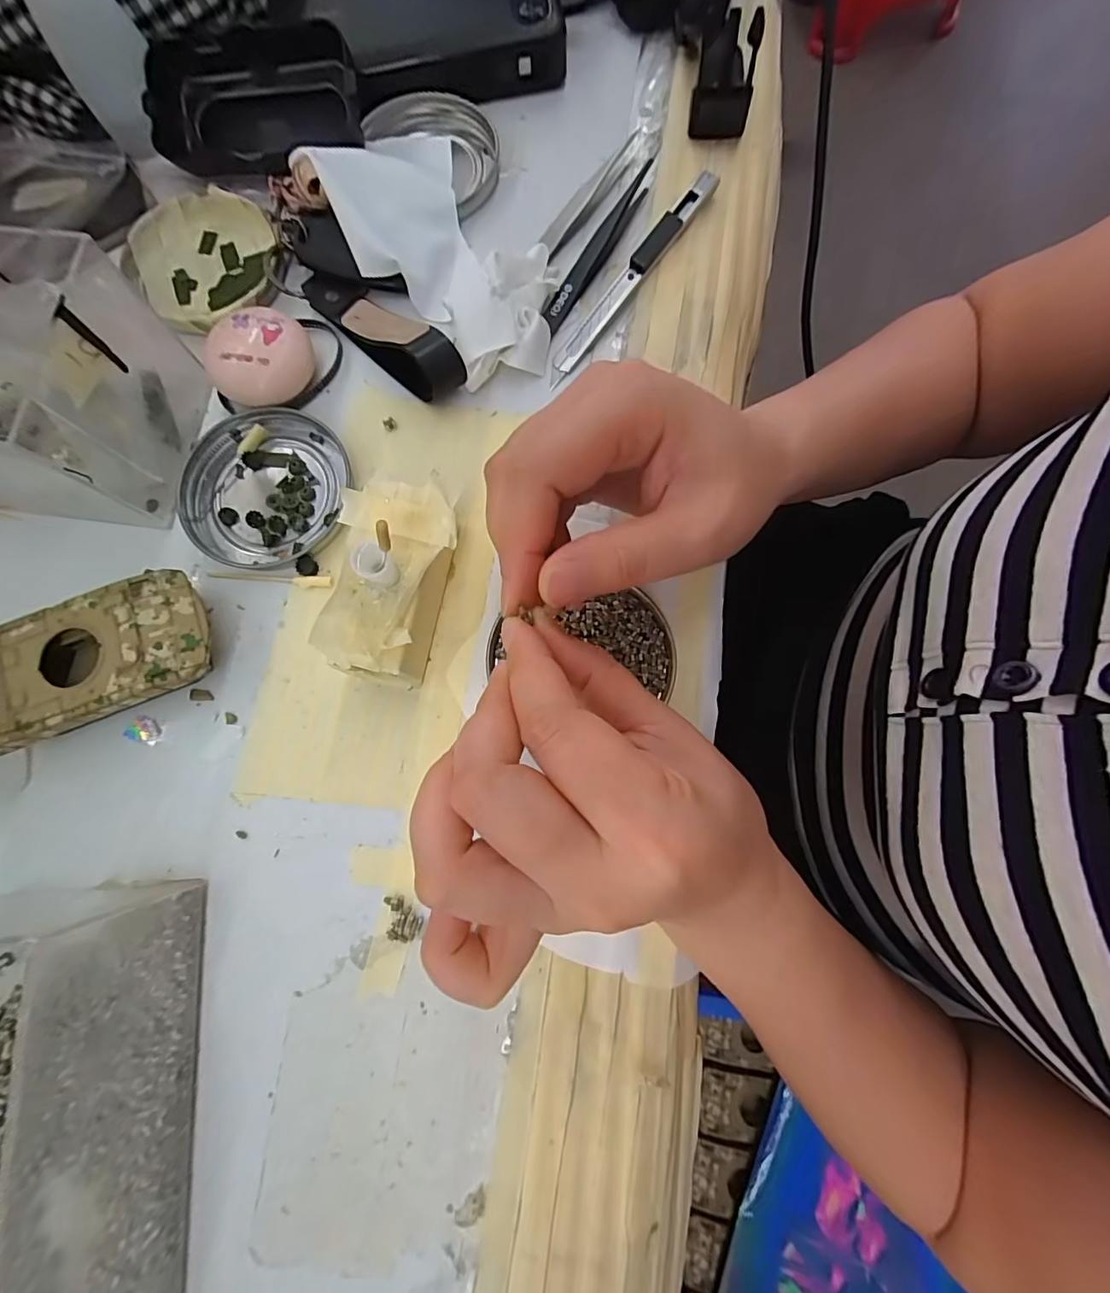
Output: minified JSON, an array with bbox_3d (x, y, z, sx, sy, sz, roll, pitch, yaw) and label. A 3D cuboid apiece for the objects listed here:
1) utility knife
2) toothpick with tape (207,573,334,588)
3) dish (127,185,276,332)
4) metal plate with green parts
[{"bbox_3d":[0.038,-0.188,0.248,0.010,0.011,0.134,38,82,6],"label":"utility knife"},{"bbox_3d":[-0.133,-0.031,0.229,0.060,0.004,0.006,3,80,0],"label":"toothpick with tape"},{"bbox_3d":[-0.183,-0.200,0.258,0.071,0.013,0.082,-16,80,-3],"label":"dish"},{"bbox_3d":[-0.139,-0.076,0.235,0.073,0.008,0.075,1,80,0],"label":"metal plate with green parts"}]

